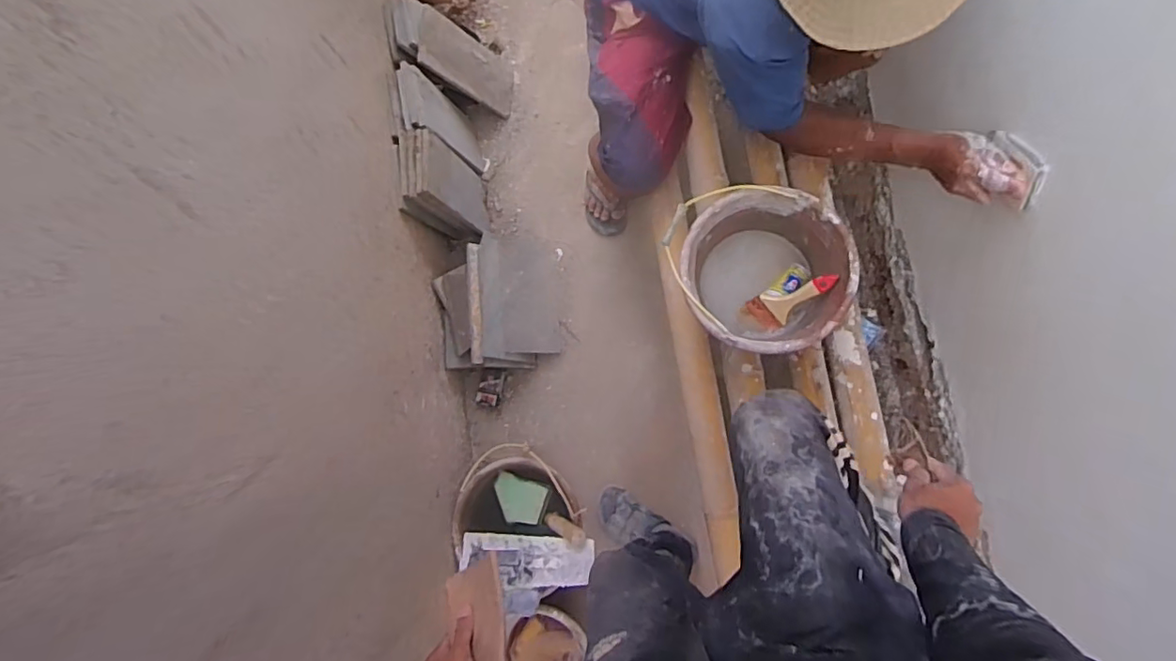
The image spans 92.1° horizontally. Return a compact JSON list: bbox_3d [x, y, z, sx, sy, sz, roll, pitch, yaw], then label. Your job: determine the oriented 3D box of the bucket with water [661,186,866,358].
[{"bbox_3d":[0.304,-0.095,1.038,0.278,0.200,0.272,-1,84,6],"label":"bucket with water"}]

